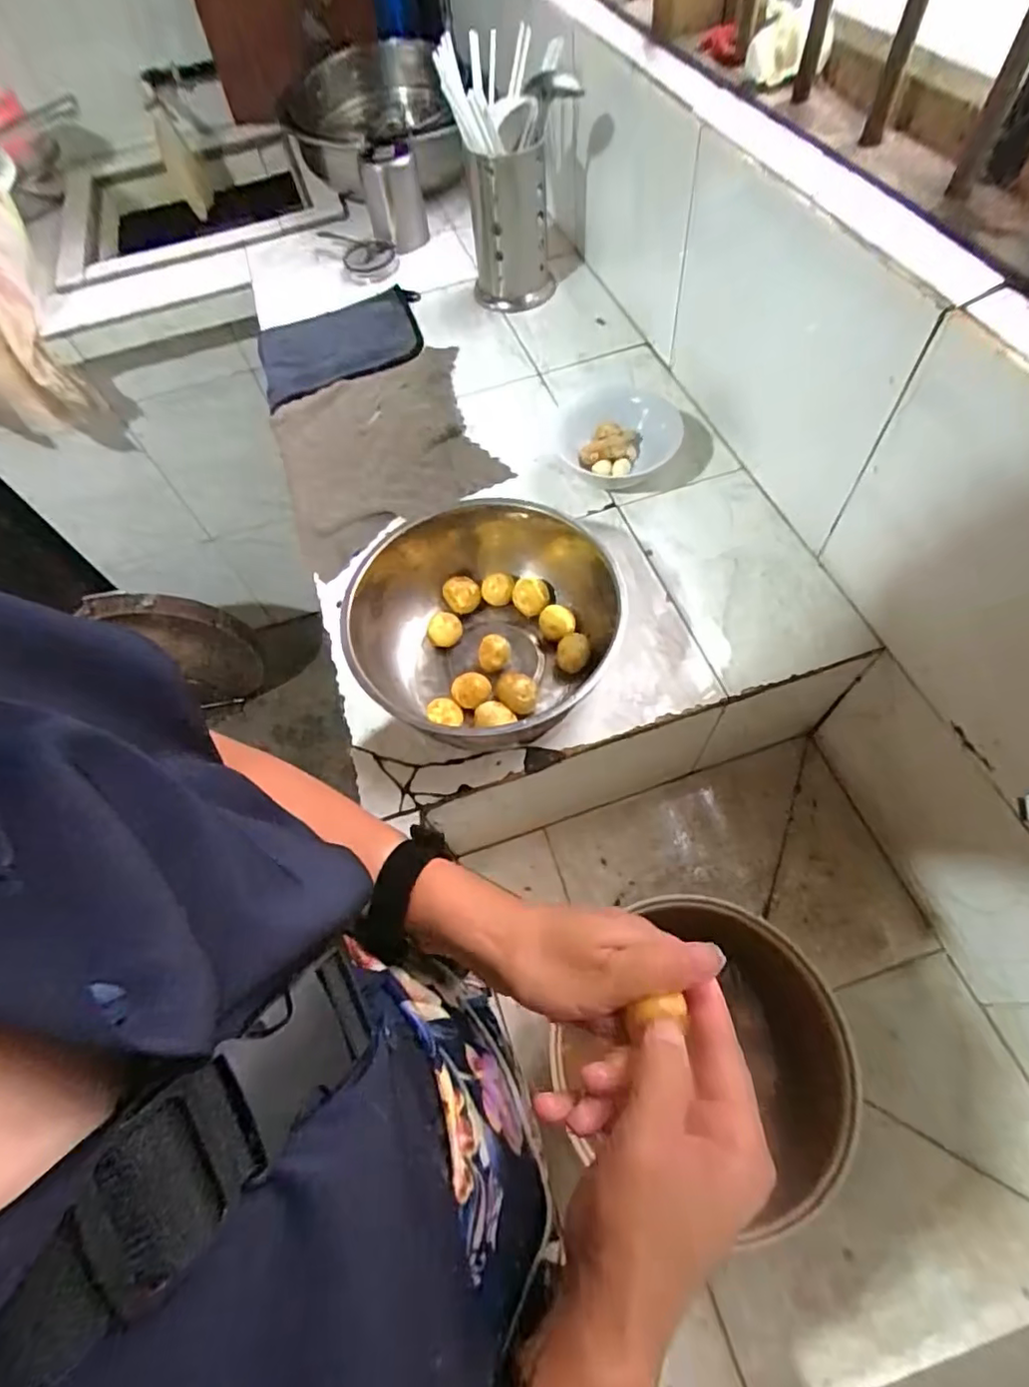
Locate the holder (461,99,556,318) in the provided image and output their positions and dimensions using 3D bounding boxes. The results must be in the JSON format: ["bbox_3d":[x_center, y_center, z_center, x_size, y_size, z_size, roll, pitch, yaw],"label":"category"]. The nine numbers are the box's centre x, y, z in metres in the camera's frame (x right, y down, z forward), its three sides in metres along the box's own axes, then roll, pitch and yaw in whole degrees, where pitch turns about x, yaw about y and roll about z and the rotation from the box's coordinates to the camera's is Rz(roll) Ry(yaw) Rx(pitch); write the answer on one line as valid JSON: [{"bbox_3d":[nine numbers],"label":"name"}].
[{"bbox_3d":[-0.004,-0.610,0.736,0.101,0.195,0.116,-6,61,3],"label":"holder"}]

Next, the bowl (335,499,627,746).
[{"bbox_3d":[-0.026,-0.063,0.514,0.222,0.092,0.241,-2,61,4],"label":"bowl"}]

